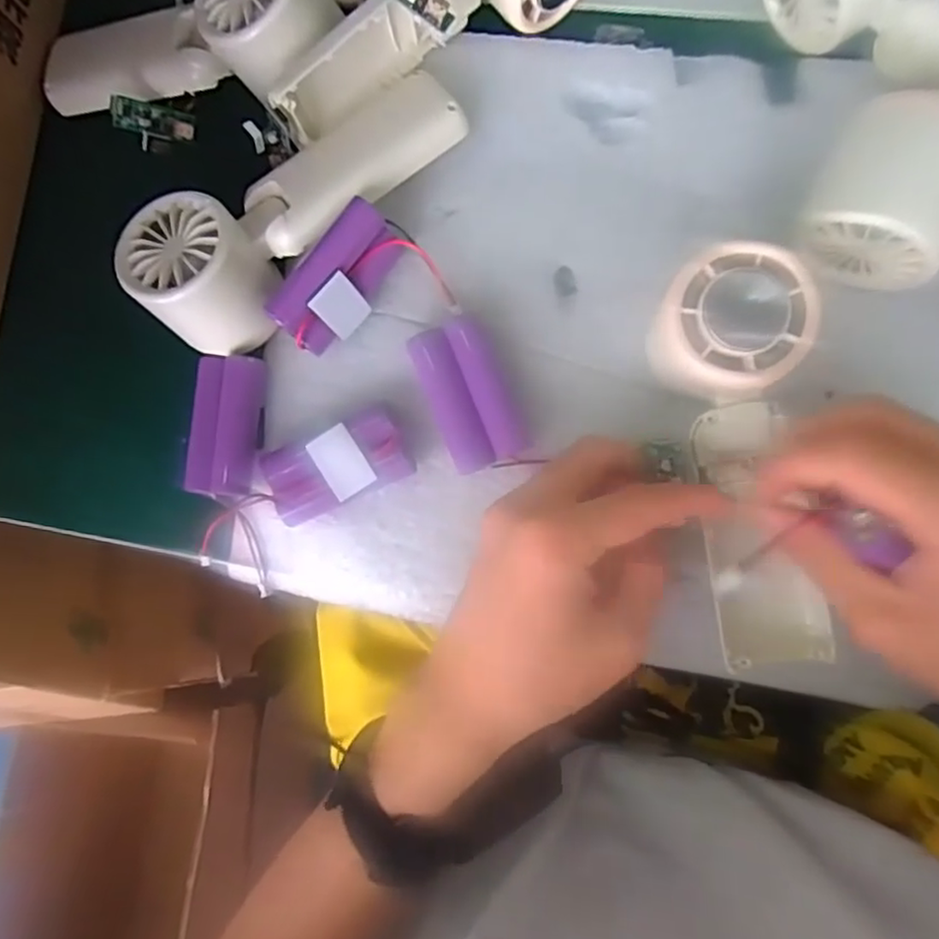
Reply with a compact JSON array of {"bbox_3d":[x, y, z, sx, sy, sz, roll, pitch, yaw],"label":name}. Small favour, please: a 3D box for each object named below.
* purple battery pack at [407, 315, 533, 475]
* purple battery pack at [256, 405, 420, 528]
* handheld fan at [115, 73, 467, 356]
[{"bbox_3d":[0.001,-0.034,0.294,0.034,0.016,0.067,-21,85,6],"label":"purple battery pack"},{"bbox_3d":[-0.061,-0.001,0.299,0.064,0.023,0.032,-23,85,6],"label":"purple battery pack"},{"bbox_3d":[-0.076,-0.123,0.290,0.158,0.051,0.062,-40,83,4],"label":"handheld fan"}]

